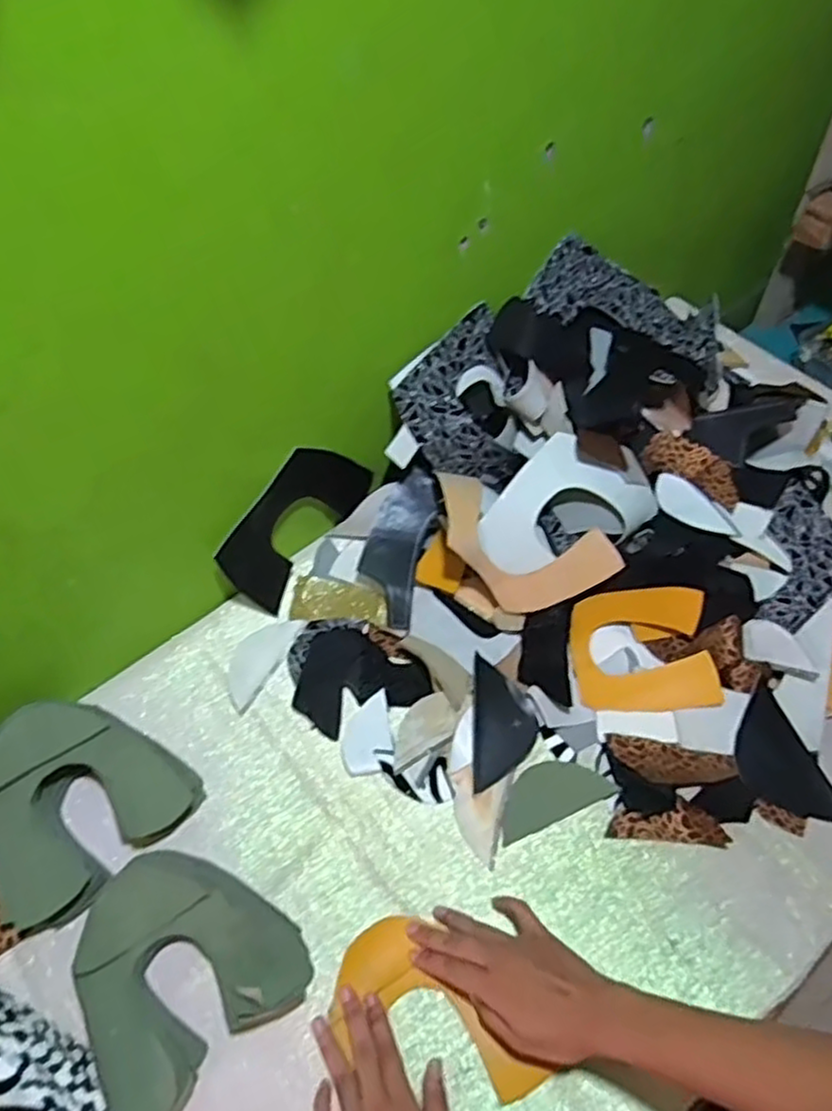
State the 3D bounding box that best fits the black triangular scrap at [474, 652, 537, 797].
[{"bbox_3d":[0.084,0.157,0.692,0.058,0.016,0.122,1,56,4],"label":"black triangular scrap"}]

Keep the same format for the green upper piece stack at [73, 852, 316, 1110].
[{"bbox_3d":[-0.194,0.329,0.590,0.164,0.036,0.166,-37,62,-20],"label":"green upper piece stack"}]

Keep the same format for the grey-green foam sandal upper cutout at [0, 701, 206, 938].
[{"bbox_3d":[-0.311,0.218,0.655,0.163,0.065,0.179,38,66,25],"label":"grey-green foam sandal upper cutout"}]

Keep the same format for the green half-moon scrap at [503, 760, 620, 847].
[{"bbox_3d":[0.123,0.218,0.672,0.108,0.006,0.051,-21,64,-12],"label":"green half-moon scrap"}]

